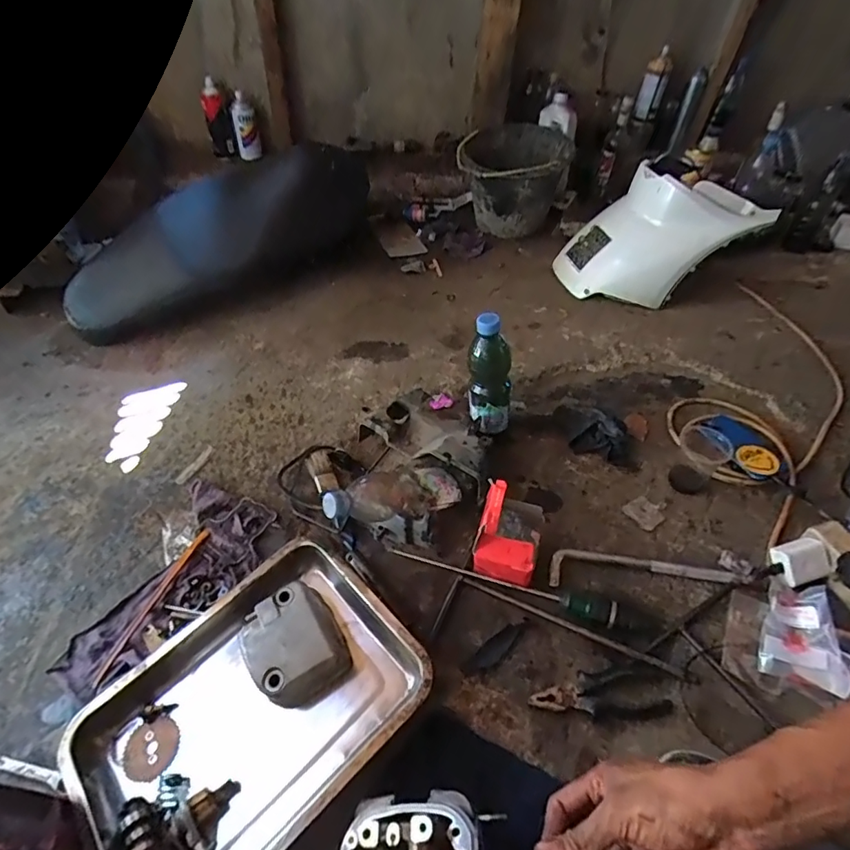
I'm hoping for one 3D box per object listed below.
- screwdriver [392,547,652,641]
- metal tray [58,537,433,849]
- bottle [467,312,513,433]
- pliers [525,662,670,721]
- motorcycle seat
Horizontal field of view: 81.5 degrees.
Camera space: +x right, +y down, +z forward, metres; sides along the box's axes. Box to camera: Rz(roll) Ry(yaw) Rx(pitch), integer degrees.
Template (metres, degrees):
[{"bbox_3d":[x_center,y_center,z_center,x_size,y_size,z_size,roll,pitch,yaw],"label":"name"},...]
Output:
[{"bbox_3d":[0.123,0.214,0.657,0.348,0.029,0.038,12,49,15],"label":"screwdriver"},{"bbox_3d":[-0.194,0.317,0.548,0.345,0.068,0.257,-36,54,-26],"label":"metal tray"},{"bbox_3d":[0.101,-0.076,0.756,0.070,0.192,0.051,4,46,2],"label":"bottle"},{"bbox_3d":[0.201,0.310,0.562,0.152,0.018,0.057,-9,47,-4],"label":"pliers"},{"bbox_3d":[-0.477,-0.438,1.157,0.757,0.208,0.183,-29,50,-3],"label":"motorcycle seat"}]

